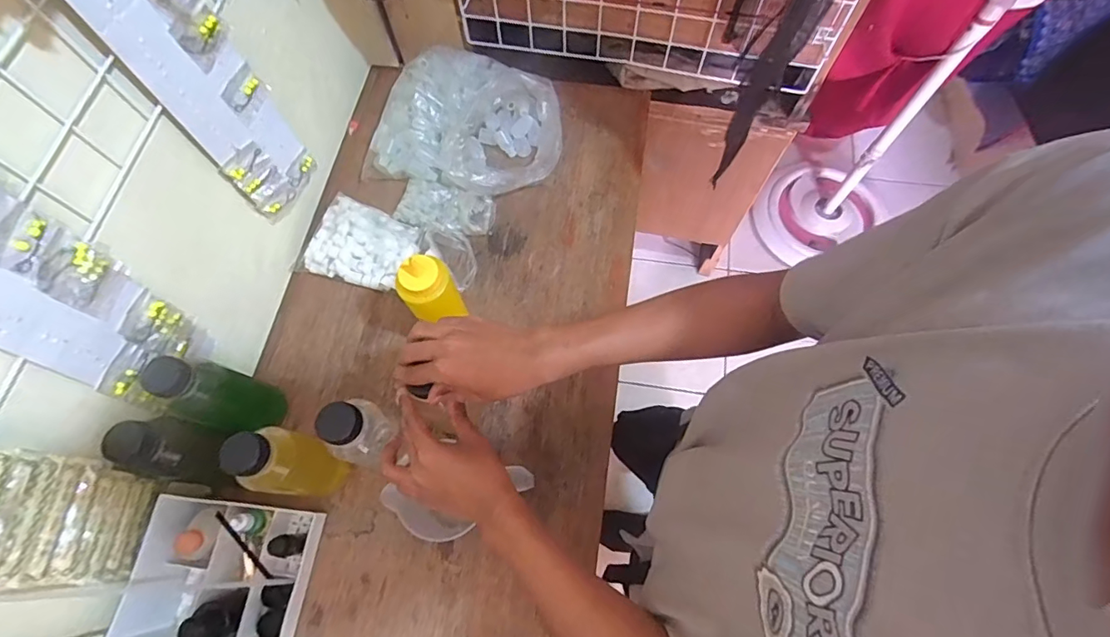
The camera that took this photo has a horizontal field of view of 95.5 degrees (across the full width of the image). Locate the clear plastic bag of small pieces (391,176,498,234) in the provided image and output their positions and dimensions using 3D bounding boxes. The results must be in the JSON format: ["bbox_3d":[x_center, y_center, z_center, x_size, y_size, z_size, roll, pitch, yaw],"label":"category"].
[{"bbox_3d":[-0.164,-0.167,0.753,0.138,0.023,0.076,9,69,5],"label":"clear plastic bag of small pieces"}]

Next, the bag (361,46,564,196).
[{"bbox_3d":[-0.126,-0.305,0.775,0.270,0.083,0.227,14,70,7],"label":"bag"}]

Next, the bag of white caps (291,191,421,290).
[{"bbox_3d":[-0.280,-0.106,0.732,0.146,0.038,0.118,18,70,9],"label":"bag of white caps"}]

